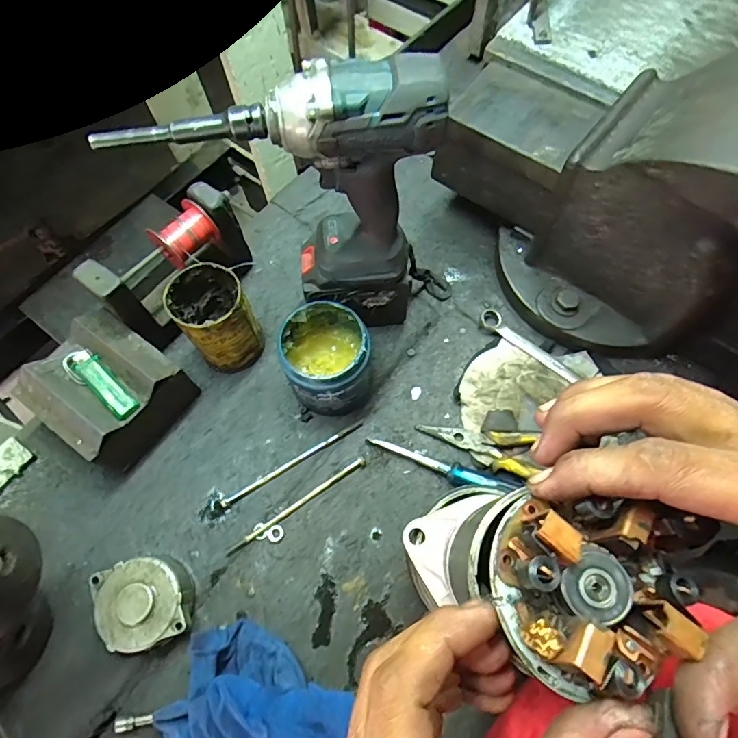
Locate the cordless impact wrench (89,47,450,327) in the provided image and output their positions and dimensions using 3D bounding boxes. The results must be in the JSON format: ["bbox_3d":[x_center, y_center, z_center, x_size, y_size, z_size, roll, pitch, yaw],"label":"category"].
[{"bbox_3d":[-0.056,-0.131,0.452,0.264,0.298,0.069,-2,67,1],"label":"cordless impact wrench"}]

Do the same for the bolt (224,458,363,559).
[{"bbox_3d":[-0.074,0.141,0.490,0.164,0.011,0.008,-32,69,-11],"label":"bolt"}]

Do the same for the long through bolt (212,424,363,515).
[{"bbox_3d":[-0.086,0.103,0.505,0.177,0.015,0.012,-29,69,-10],"label":"long through bolt"}]

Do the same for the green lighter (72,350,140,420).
[{"bbox_3d":[-0.260,0.014,0.461,0.081,0.016,0.024,40,74,17],"label":"green lighter"}]

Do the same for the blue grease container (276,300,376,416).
[{"bbox_3d":[-0.041,-0.008,0.499,0.086,0.103,0.087,-1,67,2],"label":"blue grease container"}]

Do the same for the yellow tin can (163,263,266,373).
[{"bbox_3d":[-0.161,-0.051,0.514,0.069,0.115,0.072,-1,67,2],"label":"yellow tin can"}]

